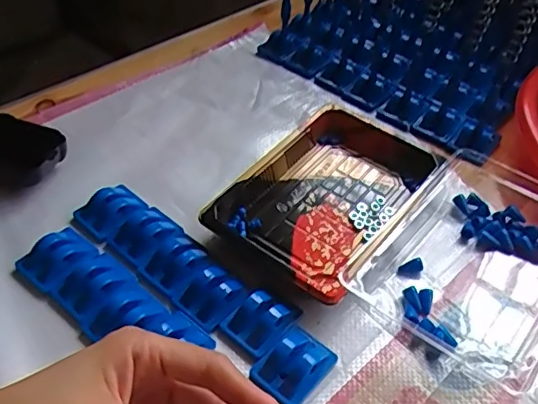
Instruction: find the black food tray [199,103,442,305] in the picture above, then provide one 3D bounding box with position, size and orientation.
[{"bbox_3d":[0.045,-0.006,0.406,0.105,0.026,0.164,31,52,24],"label":"black food tray"}]

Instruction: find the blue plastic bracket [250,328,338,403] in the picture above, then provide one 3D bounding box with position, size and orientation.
[{"bbox_3d":[0.017,0.093,0.324,0.044,0.016,0.033,-34,57,-31],"label":"blue plastic bracket"}]

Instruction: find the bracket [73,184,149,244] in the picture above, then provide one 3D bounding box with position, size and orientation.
[{"bbox_3d":[-0.110,0.005,0.392,0.035,0.010,0.042,36,54,27],"label":"bracket"}]

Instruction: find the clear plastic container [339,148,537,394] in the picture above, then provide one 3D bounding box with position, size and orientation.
[{"bbox_3d":[0.151,0.035,0.381,0.122,0.031,0.183,34,53,26],"label":"clear plastic container"}]

